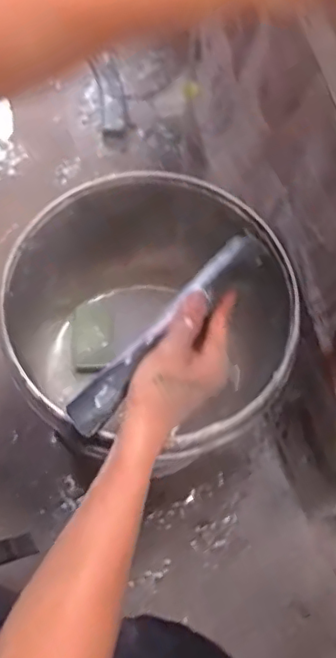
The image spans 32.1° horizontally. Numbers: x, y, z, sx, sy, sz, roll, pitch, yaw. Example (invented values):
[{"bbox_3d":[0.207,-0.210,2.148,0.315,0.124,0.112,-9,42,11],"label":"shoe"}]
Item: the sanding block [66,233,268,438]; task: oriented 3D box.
[{"bbox_3d":[-0.001,0.001,0.524,0.037,0.023,0.231,44,82,11],"label":"sanding block"}]

